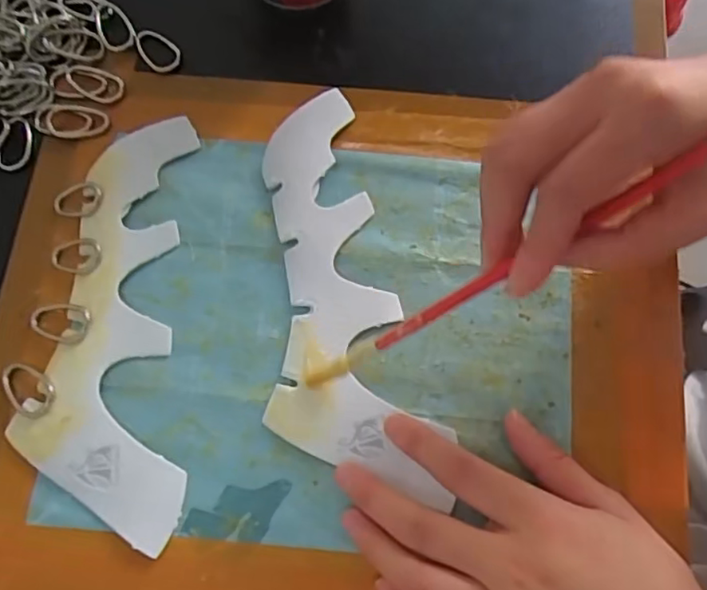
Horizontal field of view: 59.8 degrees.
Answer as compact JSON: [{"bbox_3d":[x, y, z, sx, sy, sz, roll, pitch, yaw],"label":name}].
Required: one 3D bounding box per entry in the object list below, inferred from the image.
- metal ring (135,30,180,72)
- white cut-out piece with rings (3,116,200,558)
[{"bbox_3d":[-0.117,-0.148,0.369,0.022,0.004,0.032,-27,73,-8],"label":"metal ring"},{"bbox_3d":[-0.127,0.010,0.311,0.082,0.009,0.211,-3,71,0],"label":"white cut-out piece with rings"}]

